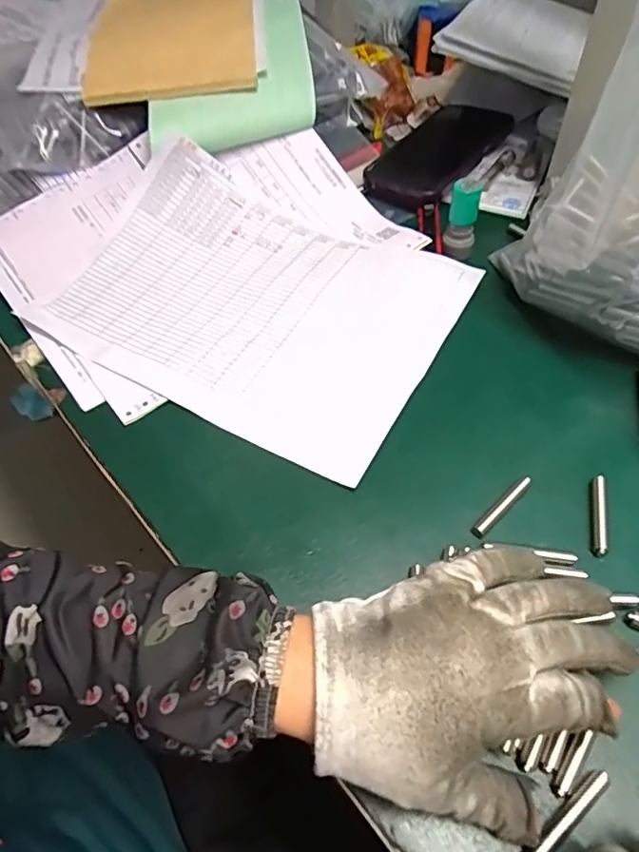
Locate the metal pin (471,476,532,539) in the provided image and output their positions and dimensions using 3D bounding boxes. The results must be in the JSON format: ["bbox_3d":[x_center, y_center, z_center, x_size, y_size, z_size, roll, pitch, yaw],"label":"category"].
[{"bbox_3d":[0.105,0.046,0.321,0.049,0.006,0.007,-38,61,-20],"label":"metal pin"}]

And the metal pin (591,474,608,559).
[{"bbox_3d":[0.157,0.050,0.315,0.008,0.004,0.048,10,57,11],"label":"metal pin"}]

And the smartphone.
[{"bbox_3d":[0.111,-0.259,0.521,0.079,0.009,0.160,31,63,23],"label":"smartphone"}]

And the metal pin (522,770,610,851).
[{"bbox_3d":[0.104,0.163,0.233,0.049,0.006,0.008,-33,59,-18],"label":"metal pin"}]

